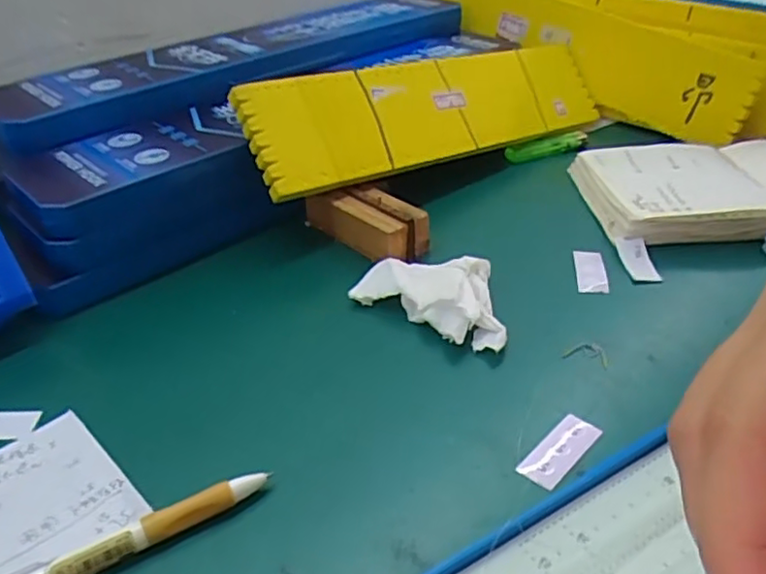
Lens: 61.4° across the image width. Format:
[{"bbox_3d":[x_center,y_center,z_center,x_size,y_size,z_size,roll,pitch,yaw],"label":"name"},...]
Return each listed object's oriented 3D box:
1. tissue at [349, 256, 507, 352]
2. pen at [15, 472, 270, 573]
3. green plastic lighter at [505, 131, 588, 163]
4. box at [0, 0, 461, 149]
[{"bbox_3d":[0.037,0.003,0.389,0.099,0.018,0.062,23,42,33],"label":"tissue"},{"bbox_3d":[-0.115,0.107,0.254,0.143,0.012,0.011,-20,38,-23],"label":"pen"},{"bbox_3d":[0.148,-0.125,0.567,0.091,0.013,0.015,-21,38,-24],"label":"green plastic lighter"},{"bbox_3d":[-0.103,-0.197,0.558,0.449,0.035,0.095,-27,41,-30],"label":"box"}]

